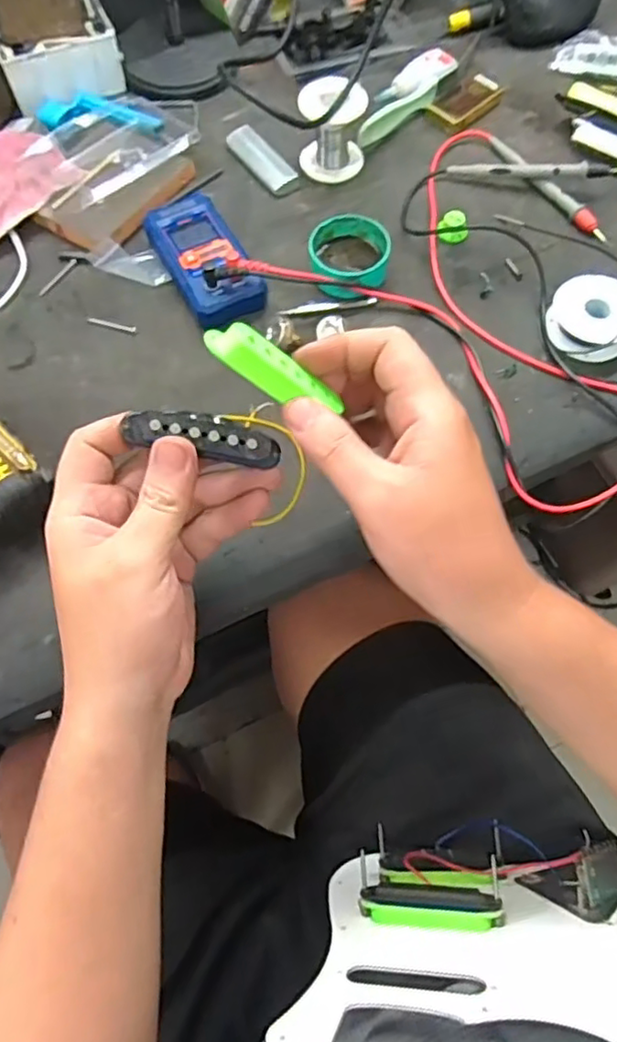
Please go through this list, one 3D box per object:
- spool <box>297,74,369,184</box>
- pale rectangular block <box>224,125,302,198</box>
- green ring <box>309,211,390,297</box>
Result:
[{"bbox_3d":[0.020,-0.326,0.518,0.055,0.054,0.052,0,68,0],"label":"spool"},{"bbox_3d":[-0.040,-0.312,0.540,0.025,0.014,0.081,-32,71,-12],"label":"pale rectangular block"},{"bbox_3d":[0.031,-0.203,0.482,0.059,0.023,0.066,-5,68,-2],"label":"green ring"}]

